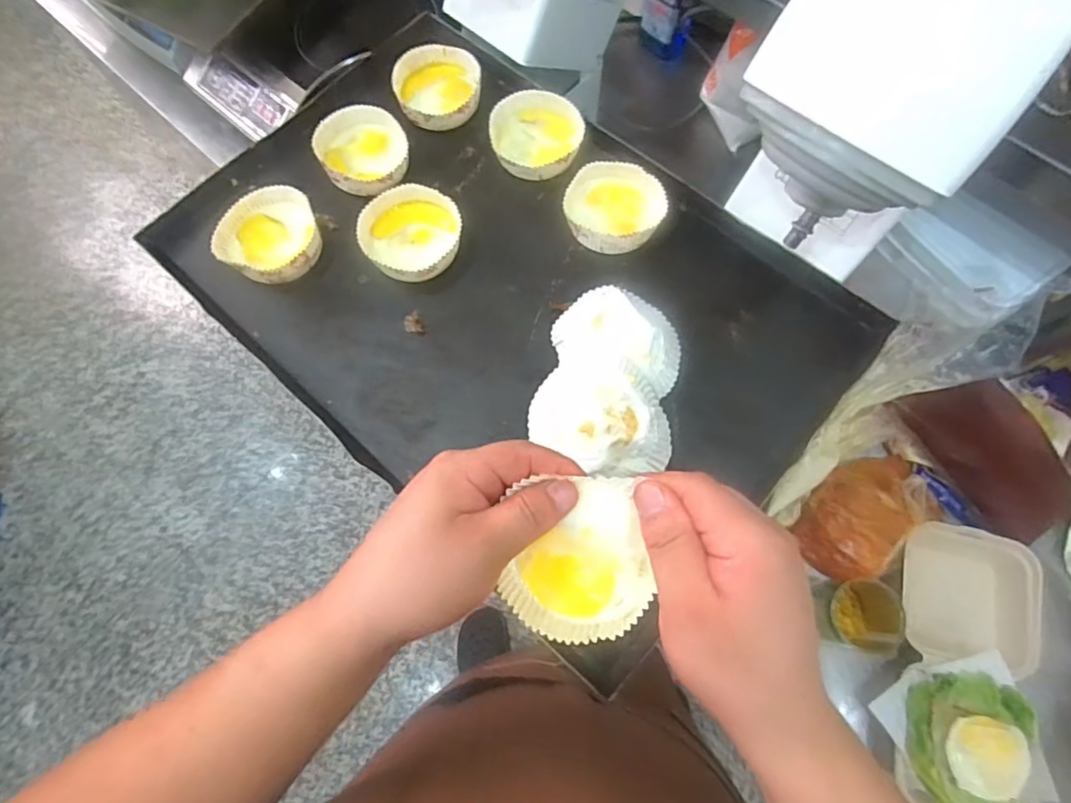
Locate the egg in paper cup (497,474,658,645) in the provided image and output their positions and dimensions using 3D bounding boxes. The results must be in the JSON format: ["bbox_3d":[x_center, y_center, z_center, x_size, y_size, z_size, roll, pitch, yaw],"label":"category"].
[{"bbox_3d":[0.021,0.089,0.311,0.080,0.039,0.085,0,71,1],"label":"egg in paper cup"}]

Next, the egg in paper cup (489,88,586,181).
[{"bbox_3d":[0.000,-0.273,0.569,0.092,0.026,0.090,0,71,1],"label":"egg in paper cup"}]

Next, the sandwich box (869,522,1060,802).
[{"bbox_3d":[0.474,0.294,0.616,0.168,0.068,0.307,17,72,7],"label":"sandwich box"}]

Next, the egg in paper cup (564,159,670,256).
[{"bbox_3d":[0.076,-0.188,0.537,0.094,0.026,0.082,15,72,6],"label":"egg in paper cup"}]

